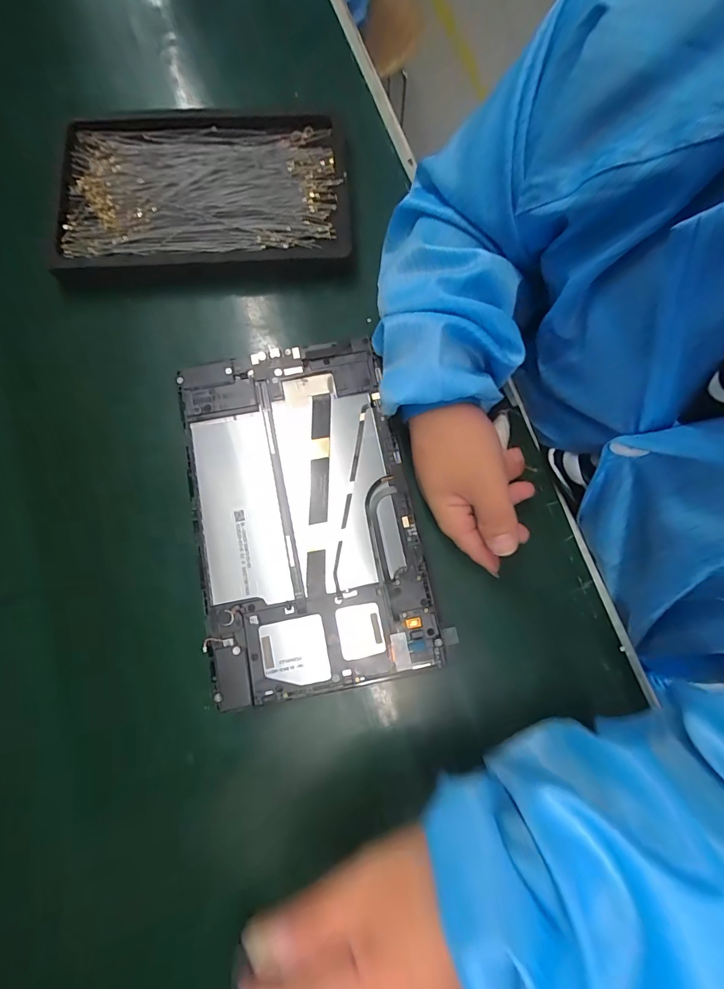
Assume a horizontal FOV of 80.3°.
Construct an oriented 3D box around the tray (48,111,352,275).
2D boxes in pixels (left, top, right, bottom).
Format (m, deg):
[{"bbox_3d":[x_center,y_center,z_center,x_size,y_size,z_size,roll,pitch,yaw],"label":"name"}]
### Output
[{"bbox_3d":[-0.136,-0.258,0.369,0.245,0.025,0.151,-3,78,-1],"label":"tray"}]

